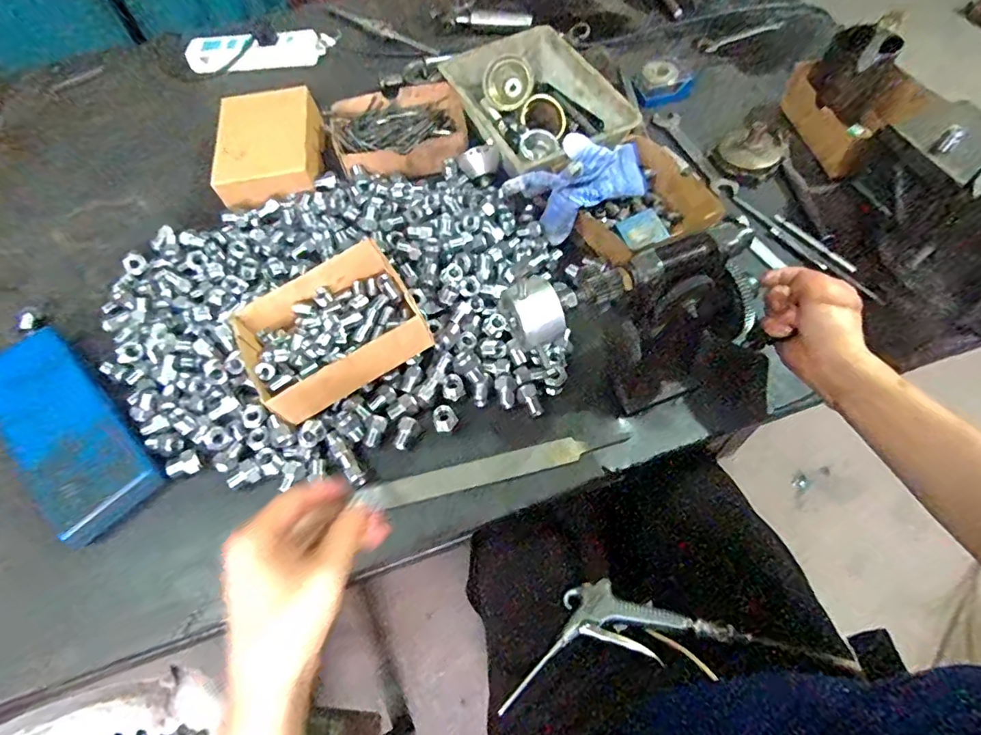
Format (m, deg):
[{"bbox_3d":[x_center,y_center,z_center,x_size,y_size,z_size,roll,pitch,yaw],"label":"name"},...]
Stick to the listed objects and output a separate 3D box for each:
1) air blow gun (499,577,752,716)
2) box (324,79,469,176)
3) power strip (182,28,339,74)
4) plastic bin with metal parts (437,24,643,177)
[{"bbox_3d":[0.124,0.271,0.534,0.238,0.027,0.096,-17,38,0],"label":"air blow gun"},{"bbox_3d":[-0.121,-0.313,0.685,0.175,0.045,0.144,-11,60,-3],"label":"box"},{"bbox_3d":[-0.366,-0.502,0.822,0.232,0.036,0.042,-10,60,-3],"label":"power strip"},{"bbox_3d":[0.054,-0.345,0.682,0.169,0.063,0.241,-22,61,-10],"label":"plastic bin with metal parts"}]

